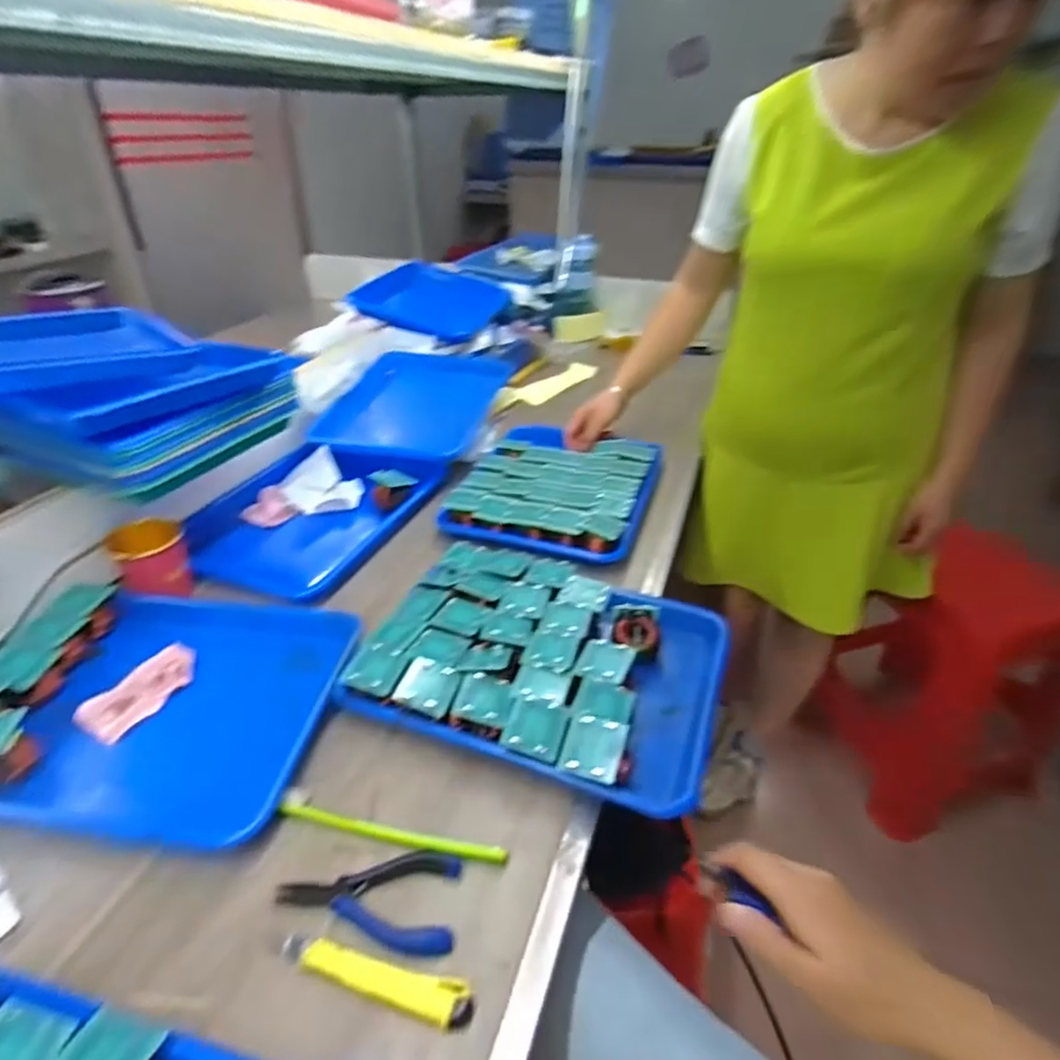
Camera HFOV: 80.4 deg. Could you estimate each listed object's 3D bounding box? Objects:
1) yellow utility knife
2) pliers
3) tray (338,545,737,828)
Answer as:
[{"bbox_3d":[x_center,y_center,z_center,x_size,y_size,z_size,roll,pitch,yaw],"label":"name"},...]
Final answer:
[{"bbox_3d":[-0.097,0.280,0.393,0.126,0.010,0.026,9,34,13],"label":"yellow utility knife"},{"bbox_3d":[-0.112,0.252,0.431,0.123,0.007,0.062,2,33,2],"label":"pliers"},{"bbox_3d":[0.015,0.120,0.596,0.316,0.048,0.249,12,35,17],"label":"tray"}]

